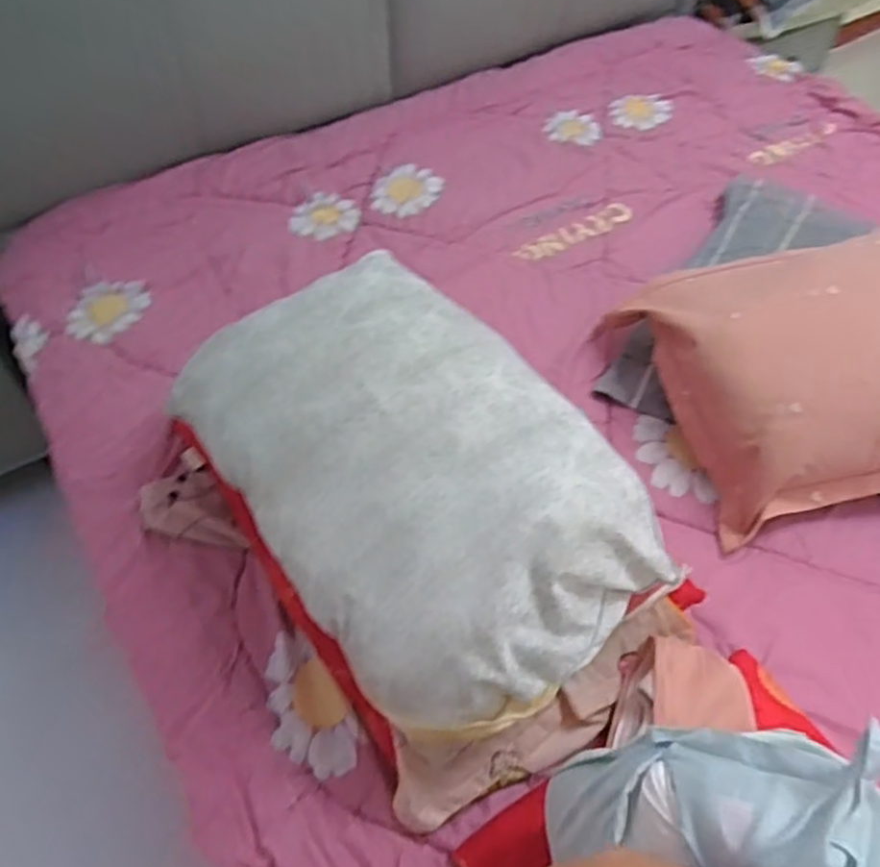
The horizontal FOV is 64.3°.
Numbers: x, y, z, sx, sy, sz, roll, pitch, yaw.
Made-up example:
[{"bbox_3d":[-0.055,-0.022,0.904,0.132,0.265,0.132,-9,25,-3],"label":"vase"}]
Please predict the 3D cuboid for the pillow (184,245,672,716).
[{"bbox_3d":[-0.042,0.022,0.750,0.328,0.137,0.540,-33,61,-22],"label":"pillow"}]

